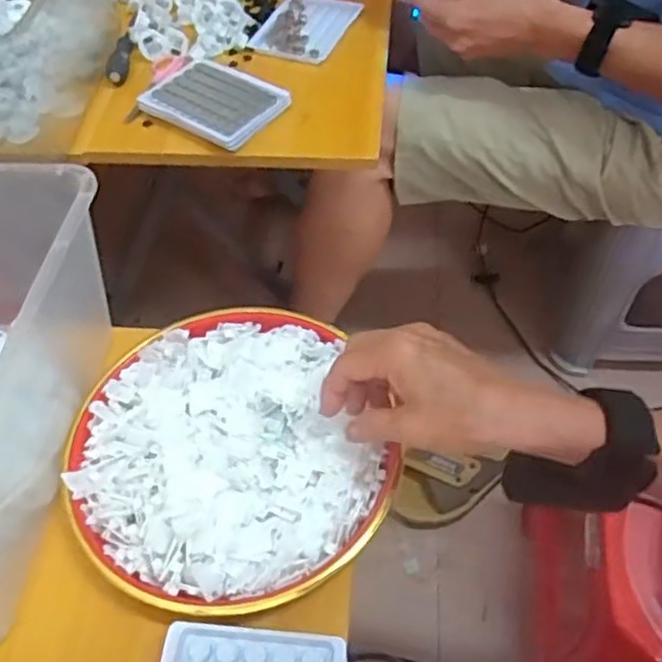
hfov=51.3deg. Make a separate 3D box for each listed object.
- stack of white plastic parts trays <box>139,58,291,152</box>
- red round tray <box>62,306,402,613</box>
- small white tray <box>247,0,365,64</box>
[{"bbox_3d":[-0.119,-0.239,0.716,0.142,0.013,0.102,28,59,21],"label":"stack of white plastic parts trays"},{"bbox_3d":[-0.071,0.078,0.463,0.204,0.033,0.202,-18,55,-11],"label":"red round tray"},{"bbox_3d":[-0.028,-0.359,0.806,0.093,0.009,0.129,18,56,15],"label":"small white tray"}]

